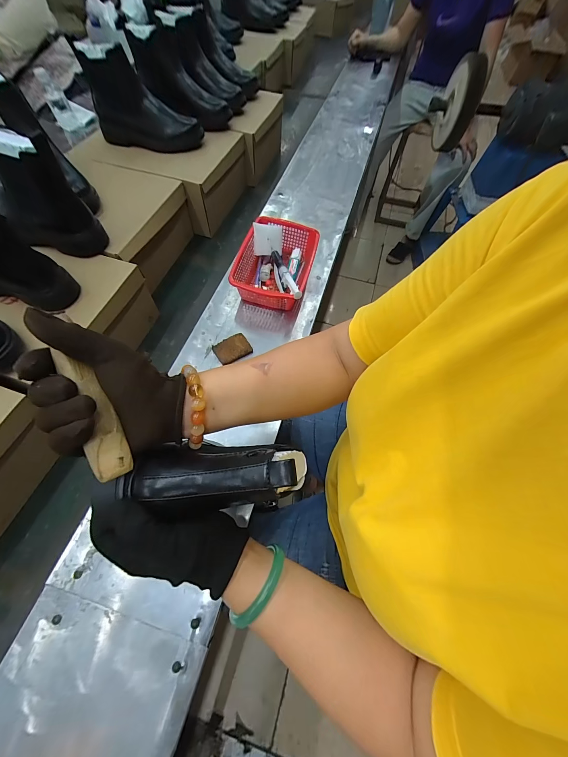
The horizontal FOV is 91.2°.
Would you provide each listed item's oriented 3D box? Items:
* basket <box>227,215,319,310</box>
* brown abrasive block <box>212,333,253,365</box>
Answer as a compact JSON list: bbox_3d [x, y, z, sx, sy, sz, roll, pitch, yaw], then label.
[{"bbox_3d":[-0.017,-0.249,0.615,0.157,0.082,0.224,14,61,6],"label":"basket"},{"bbox_3d":[-0.101,-0.058,0.545,0.067,0.012,0.049,-28,65,-16],"label":"brown abrasive block"}]

